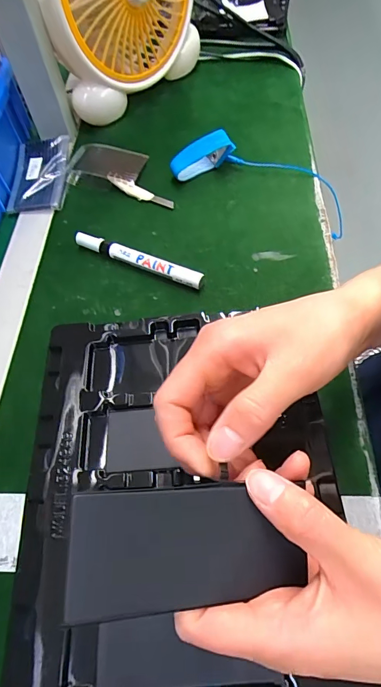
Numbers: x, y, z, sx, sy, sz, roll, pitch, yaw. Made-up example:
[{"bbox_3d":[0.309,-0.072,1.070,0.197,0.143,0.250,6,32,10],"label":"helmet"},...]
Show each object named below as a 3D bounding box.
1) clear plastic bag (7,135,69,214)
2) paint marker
[{"bbox_3d":[-0.178,-0.200,0.461,0.064,0.020,0.115,-4,60,1],"label":"clear plastic bag"},{"bbox_3d":[-0.052,-0.085,0.391,0.141,0.015,0.016,23,64,15],"label":"paint marker"}]

